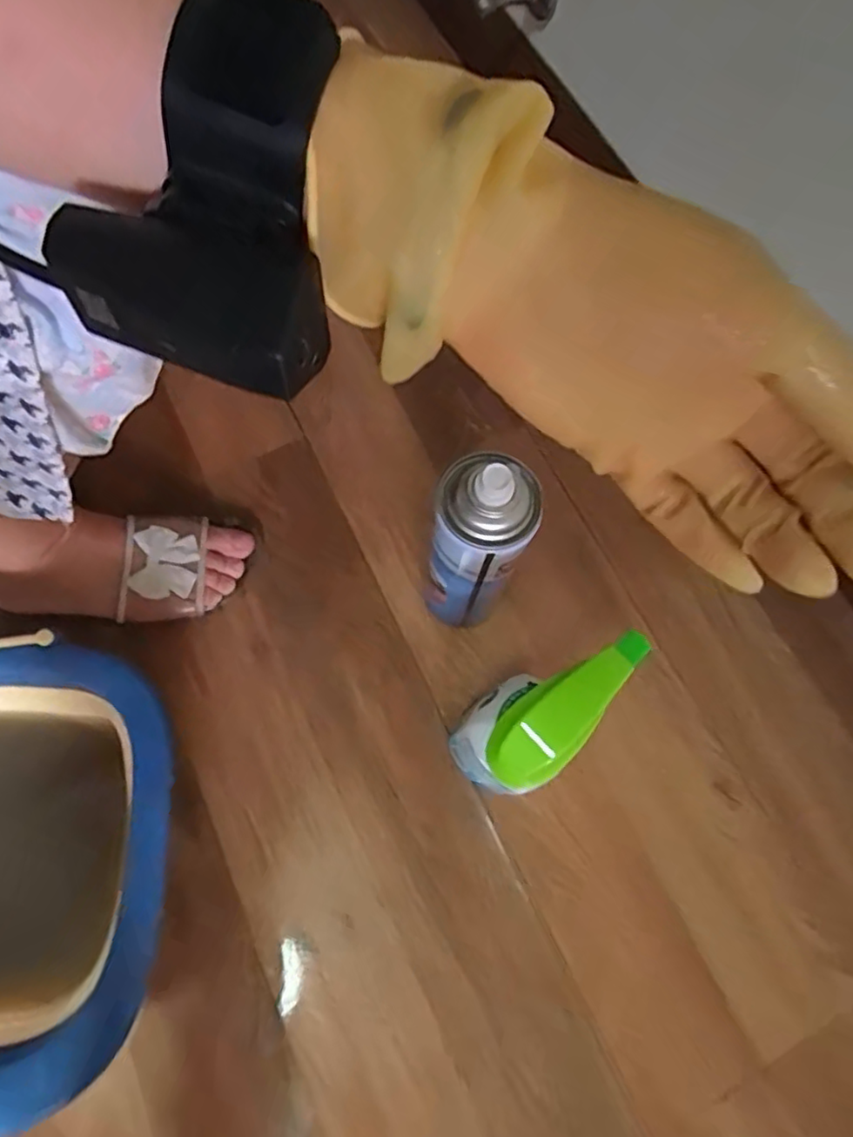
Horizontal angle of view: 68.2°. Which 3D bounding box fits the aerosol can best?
[{"bbox_3d":[0.034,-0.011,0.439,0.060,0.222,0.061,2,69,-4],"label":"aerosol can"}]

